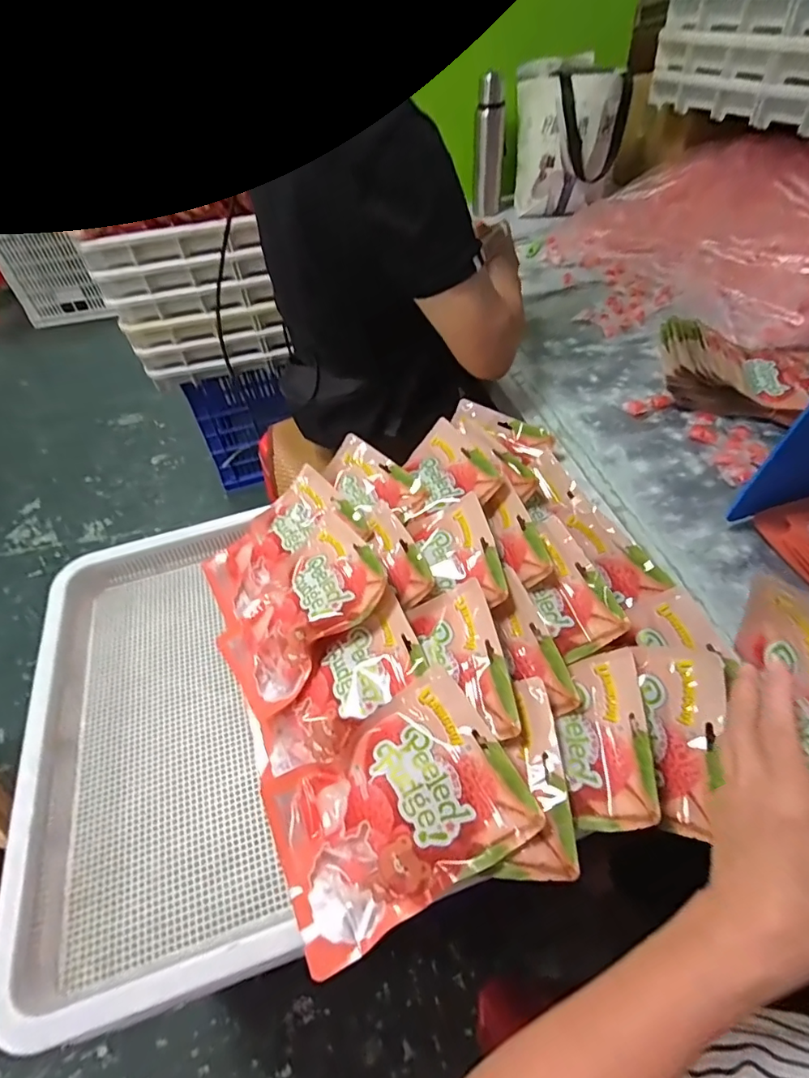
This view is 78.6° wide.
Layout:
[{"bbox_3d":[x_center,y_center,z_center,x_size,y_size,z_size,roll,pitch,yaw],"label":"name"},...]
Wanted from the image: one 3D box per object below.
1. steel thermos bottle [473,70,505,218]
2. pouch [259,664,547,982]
[{"bbox_3d":[0.213,-0.975,1.231,0.077,0.271,0.060,5,51,8],"label":"steel thermos bottle"},{"bbox_3d":[-0.012,0.227,0.422,0.208,0.021,0.150,-33,58,-2],"label":"pouch"}]

